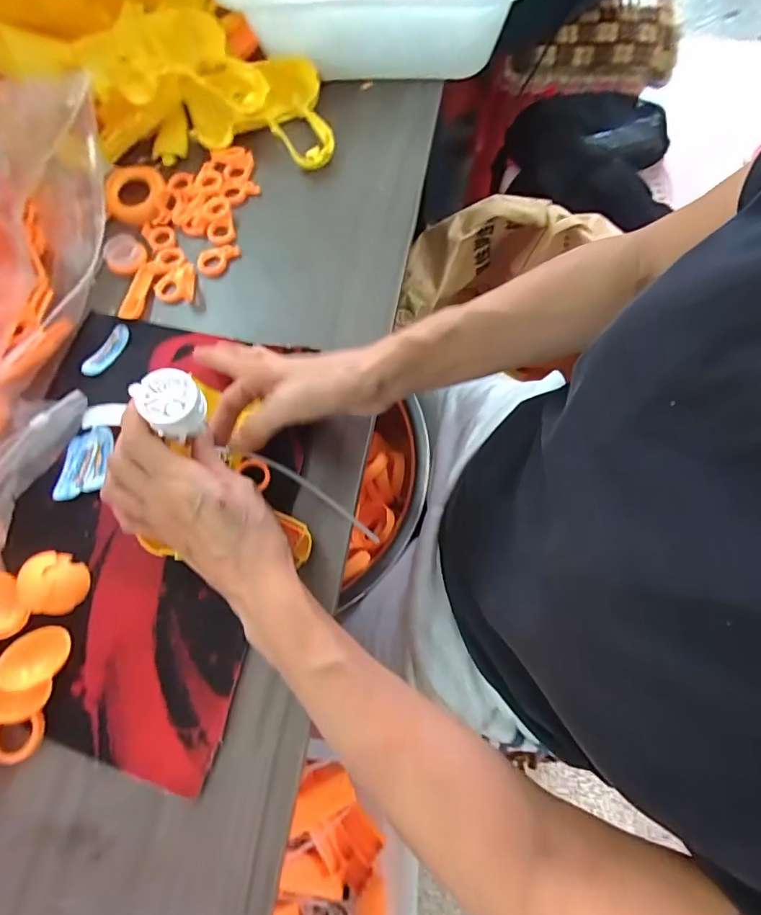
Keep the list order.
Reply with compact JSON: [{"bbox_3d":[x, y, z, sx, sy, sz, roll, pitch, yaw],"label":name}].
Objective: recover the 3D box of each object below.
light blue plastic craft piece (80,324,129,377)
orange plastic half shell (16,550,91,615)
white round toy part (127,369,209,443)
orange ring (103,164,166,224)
[{"bbox_3d":[-0.238,-0.092,0.401,0.022,0.009,0.053,35,78,13],"label":"light blue plastic craft piece"},{"bbox_3d":[-0.236,0.089,0.331,0.037,0.024,0.043,-1,72,3],"label":"orange plastic half shell"},{"bbox_3d":[-0.128,-0.034,0.283,0.038,0.023,0.033,42,75,16],"label":"white round toy part"},{"bbox_3d":[-0.238,-0.258,0.443,0.052,0.015,0.056,-1,72,3],"label":"orange ring"}]

